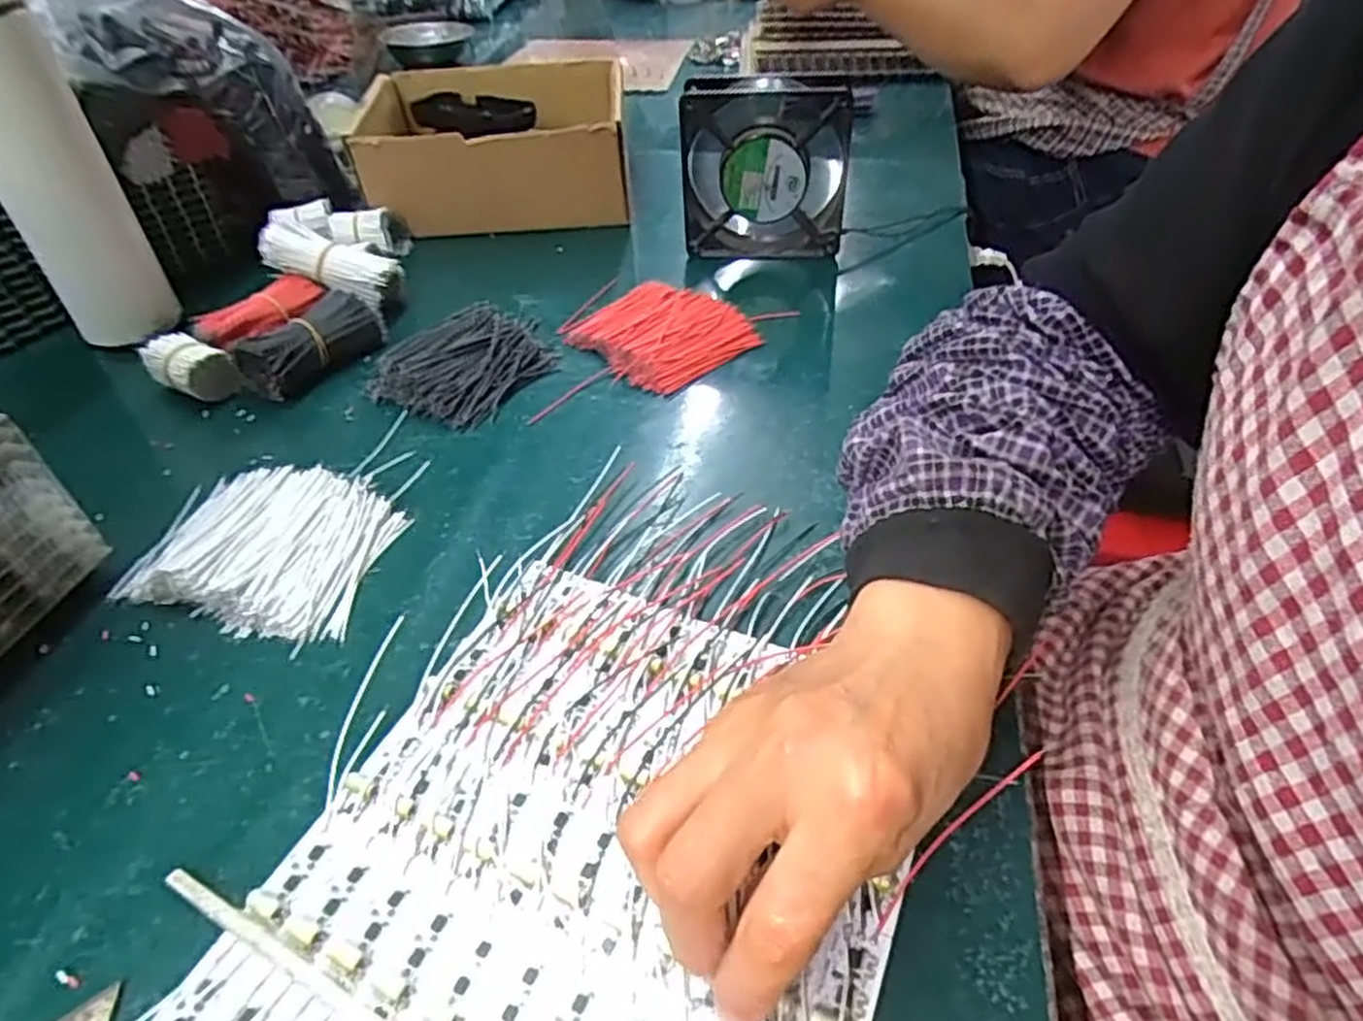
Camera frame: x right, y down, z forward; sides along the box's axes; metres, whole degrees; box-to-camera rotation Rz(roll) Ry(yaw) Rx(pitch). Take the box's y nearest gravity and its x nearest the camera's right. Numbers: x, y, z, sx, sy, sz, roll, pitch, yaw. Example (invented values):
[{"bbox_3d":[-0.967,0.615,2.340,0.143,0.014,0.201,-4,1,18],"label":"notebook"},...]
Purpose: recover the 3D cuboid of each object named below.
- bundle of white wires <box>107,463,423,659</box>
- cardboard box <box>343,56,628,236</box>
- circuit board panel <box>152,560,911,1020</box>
[{"bbox_3d":[-0.208,0.015,0.380,0.130,0.018,0.093,11,44,16],"label":"bundle of white wires"},{"bbox_3d":[-0.165,-0.321,0.674,0.214,0.090,0.199,-9,41,-4],"label":"cardboard box"},{"bbox_3d":[-0.032,0.121,0.259,0.193,0.008,0.226,15,46,20],"label":"circuit board panel"}]

